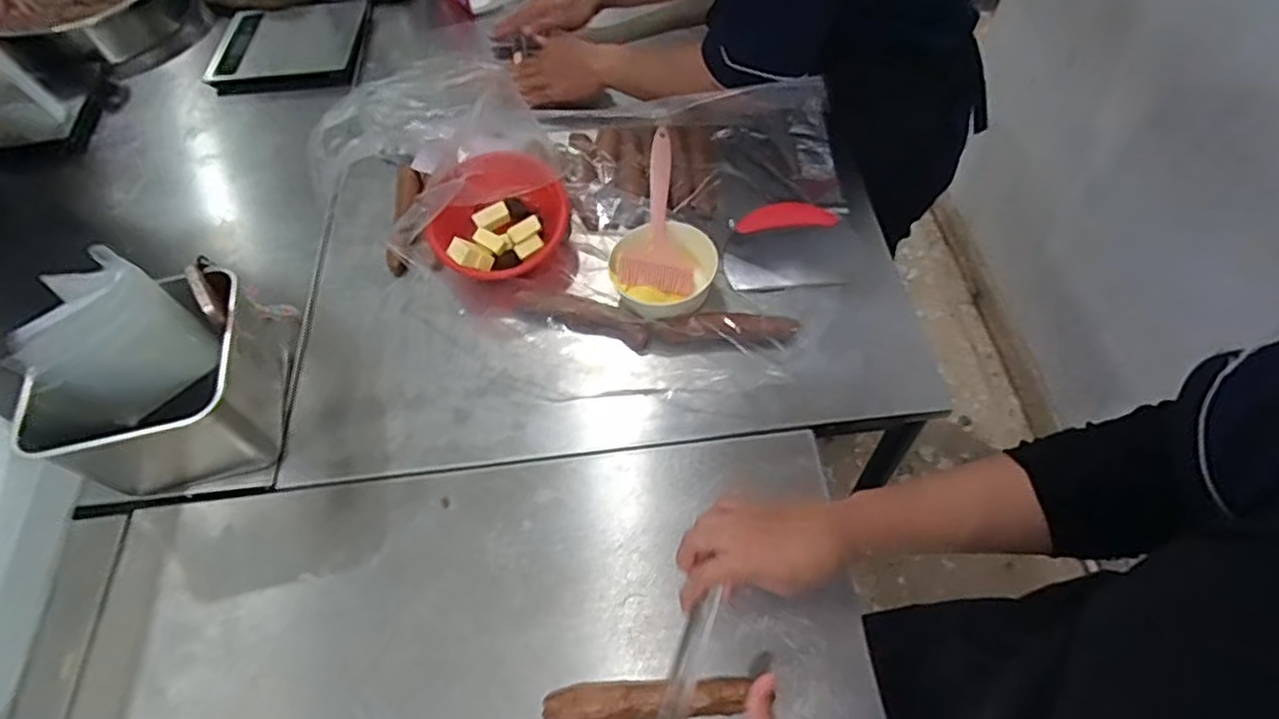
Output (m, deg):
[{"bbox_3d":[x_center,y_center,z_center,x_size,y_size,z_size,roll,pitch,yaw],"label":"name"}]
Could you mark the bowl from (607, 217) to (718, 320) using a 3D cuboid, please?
[{"bbox_3d":[0.026,-0.099,0.732,0.106,0.053,0.109,-2,58,3],"label":"bowl"}]

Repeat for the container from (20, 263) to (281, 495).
[{"bbox_3d":[-0.451,0.027,0.637,0.169,0.145,0.161,-11,58,-3],"label":"container"}]

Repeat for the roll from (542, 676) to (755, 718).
[{"bbox_3d":[0.005,0.269,0.526,0.158,0.019,0.032,-6,57,0],"label":"roll"}]

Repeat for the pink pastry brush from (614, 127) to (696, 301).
[{"bbox_3d":[0.025,-0.166,0.754,0.080,0.036,0.192,4,71,5],"label":"pink pastry brush"}]

